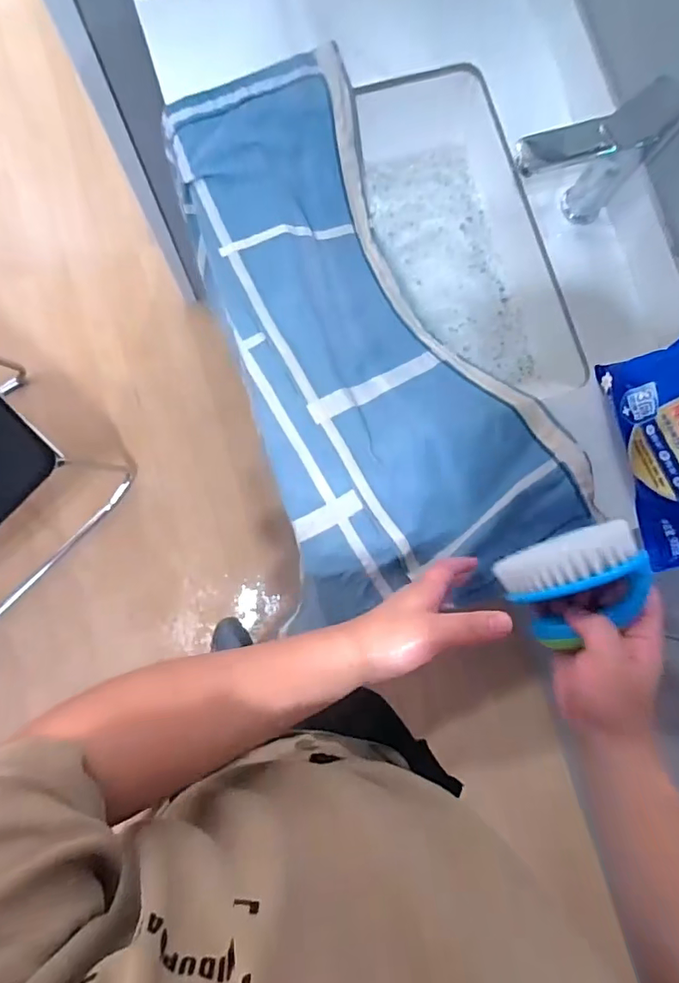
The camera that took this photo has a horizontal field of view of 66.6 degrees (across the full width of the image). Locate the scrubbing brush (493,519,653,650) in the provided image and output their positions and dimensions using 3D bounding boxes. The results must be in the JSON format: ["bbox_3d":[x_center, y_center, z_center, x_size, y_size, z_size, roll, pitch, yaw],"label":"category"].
[{"bbox_3d":[0.179,0.072,0.389,0.105,0.053,0.086,-27,91,38],"label":"scrubbing brush"}]

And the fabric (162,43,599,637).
[{"bbox_3d":[0.026,-0.202,0.636,0.317,0.092,0.613,-20,86,-6],"label":"fabric"}]

